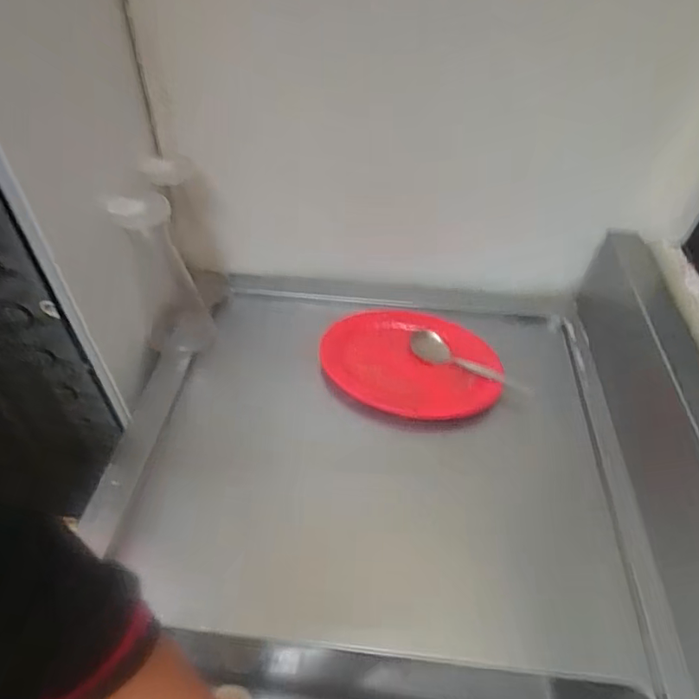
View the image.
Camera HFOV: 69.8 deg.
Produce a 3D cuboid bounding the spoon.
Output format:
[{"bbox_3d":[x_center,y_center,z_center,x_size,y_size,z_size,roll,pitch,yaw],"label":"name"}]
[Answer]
[{"bbox_3d":[0.187,0.023,0.797,0.201,0.022,0.056,33,54,24],"label":"spoon"}]

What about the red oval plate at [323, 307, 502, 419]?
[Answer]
[{"bbox_3d":[0.096,0.013,0.804,0.281,0.038,0.214,6,48,2],"label":"red oval plate"}]

